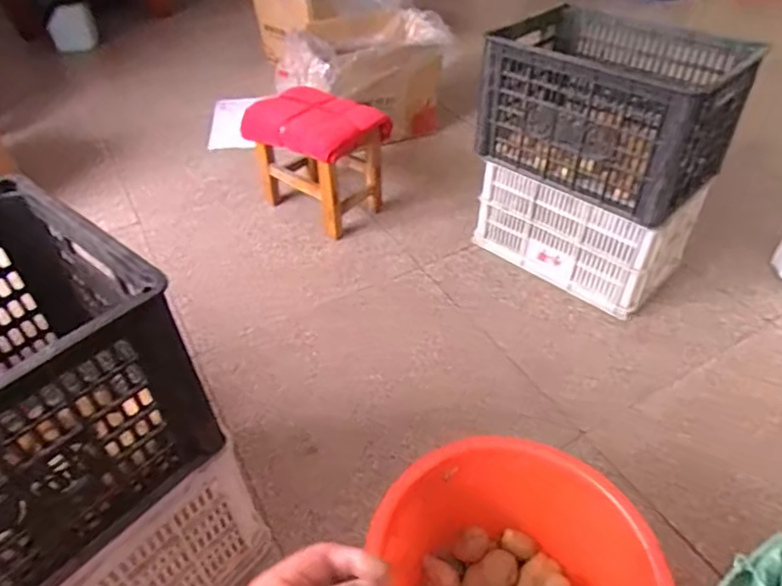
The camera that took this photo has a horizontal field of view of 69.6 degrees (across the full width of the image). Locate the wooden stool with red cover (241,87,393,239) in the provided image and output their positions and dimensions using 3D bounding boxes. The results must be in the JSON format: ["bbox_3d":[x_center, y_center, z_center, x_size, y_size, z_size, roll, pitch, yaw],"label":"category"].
[{"bbox_3d":[-0.200,-0.403,1.597,0.319,0.302,0.264,32,52,28],"label":"wooden stool with red cover"}]

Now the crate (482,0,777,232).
[{"bbox_3d":[0.499,-0.431,1.287,0.481,0.282,0.356,33,52,31],"label":"crate"}]

